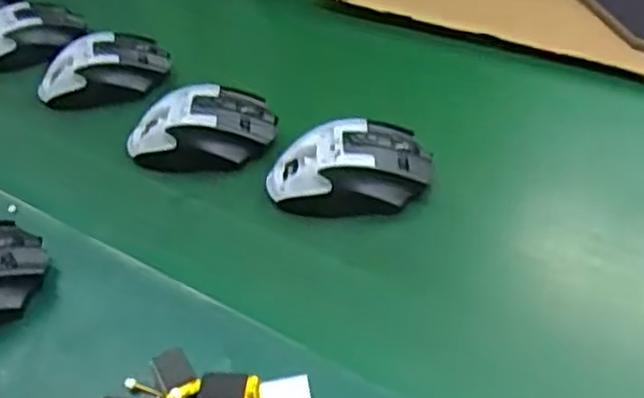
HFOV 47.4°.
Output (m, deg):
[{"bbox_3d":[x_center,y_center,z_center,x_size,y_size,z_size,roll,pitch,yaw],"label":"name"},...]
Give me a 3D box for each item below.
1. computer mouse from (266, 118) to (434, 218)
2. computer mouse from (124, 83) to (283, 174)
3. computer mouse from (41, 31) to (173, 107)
[{"bbox_3d":[0.020,-0.018,0.522,0.115,0.048,0.068,-6,41,4],"label":"computer mouse"},{"bbox_3d":[-0.094,-0.052,0.577,0.116,0.047,0.066,-8,41,1],"label":"computer mouse"},{"bbox_3d":[-0.195,-0.115,0.662,0.111,0.050,0.059,-16,41,-8],"label":"computer mouse"}]

